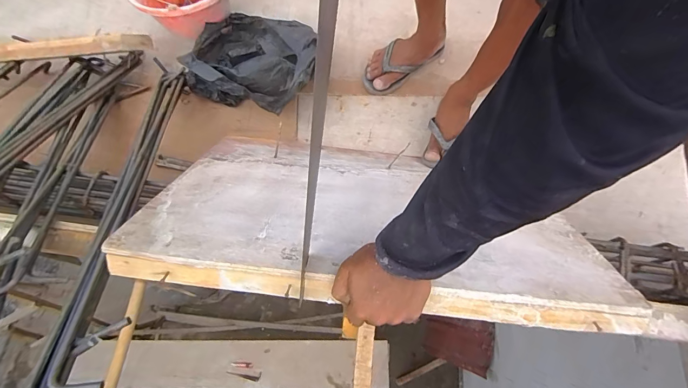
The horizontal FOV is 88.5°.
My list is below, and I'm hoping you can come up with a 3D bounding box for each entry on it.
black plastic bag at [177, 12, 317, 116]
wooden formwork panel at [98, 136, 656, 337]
[{"bbox_3d":[-0.209,-0.358,0.871,0.335,0.134,0.288,10,71,6],"label":"black plastic bag"},{"bbox_3d":[0.041,0.029,0.621,0.673,0.059,0.411,7,27,1],"label":"wooden formwork panel"}]

